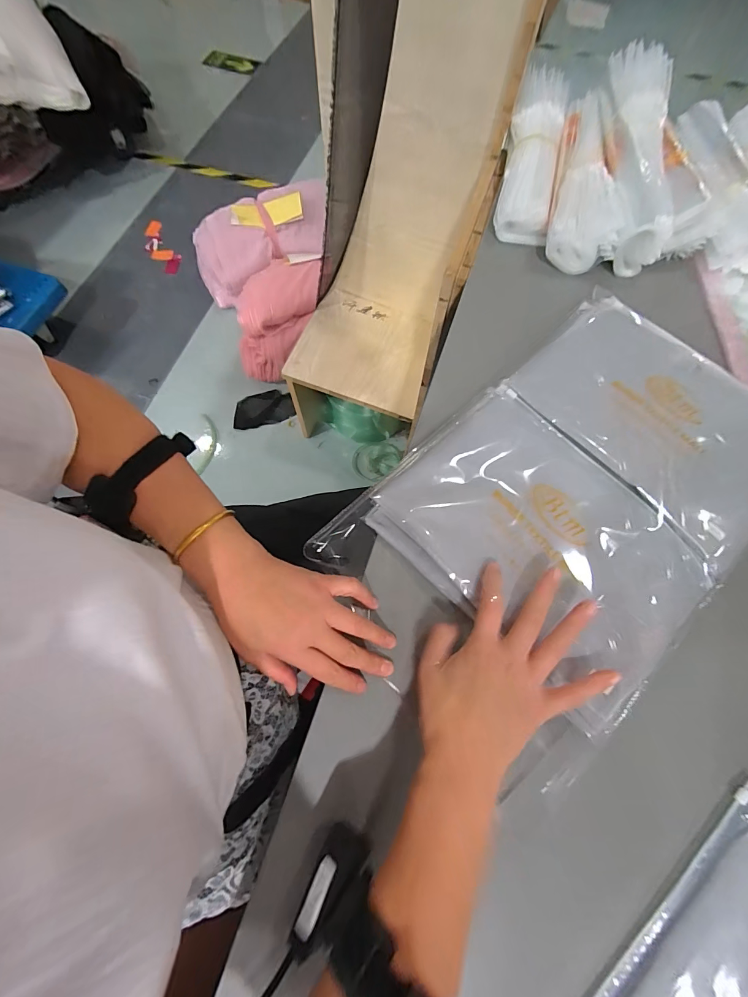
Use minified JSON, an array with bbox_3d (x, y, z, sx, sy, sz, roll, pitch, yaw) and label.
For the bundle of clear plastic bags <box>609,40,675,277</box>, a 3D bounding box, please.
[{"bbox_3d":[0.360,-0.465,0.505,0.083,0.074,0.299,4,83,1],"label":"bundle of clear plastic bags"}]

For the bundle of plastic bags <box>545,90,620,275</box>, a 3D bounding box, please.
[{"bbox_3d":[0.300,-0.472,0.544,0.081,0.071,0.291,11,71,3],"label":"bundle of plastic bags"}]

